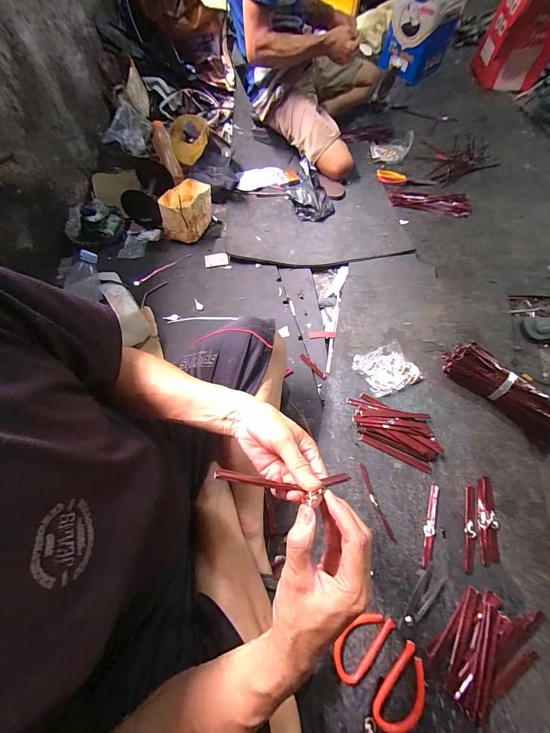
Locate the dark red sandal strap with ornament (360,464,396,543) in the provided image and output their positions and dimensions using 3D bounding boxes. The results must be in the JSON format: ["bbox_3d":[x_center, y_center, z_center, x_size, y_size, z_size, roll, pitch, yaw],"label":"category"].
[{"bbox_3d":[0.196,0.263,0.543,0.015,0.004,0.142,-15,66,-5],"label":"dark red sandal strap with ornament"}]

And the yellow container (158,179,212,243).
[{"bbox_3d":[-0.279,-0.515,0.901,0.116,0.111,0.202,9,64,5],"label":"yellow container"}]

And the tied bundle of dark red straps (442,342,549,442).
[{"bbox_3d":[0.501,0.048,0.610,0.075,0.059,0.259,-40,65,-16],"label":"tied bundle of dark red straps"}]

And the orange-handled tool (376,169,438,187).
[{"bbox_3d":[0.516,-0.743,1.102,0.228,0.010,0.089,19,65,13],"label":"orange-handled tool"}]

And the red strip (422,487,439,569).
[{"bbox_3d":[0.291,0.297,0.523,0.018,0.005,0.143,17,68,10],"label":"red strip"}]

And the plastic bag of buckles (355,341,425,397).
[{"bbox_3d":[0.270,0.005,0.670,0.139,0.022,0.109,-20,67,-7],"label":"plastic bag of buckles"}]

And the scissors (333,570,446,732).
[{"bbox_3d":[0.208,0.433,0.445,0.216,0.013,0.117,-40,71,-14],"label":"scissors"}]

